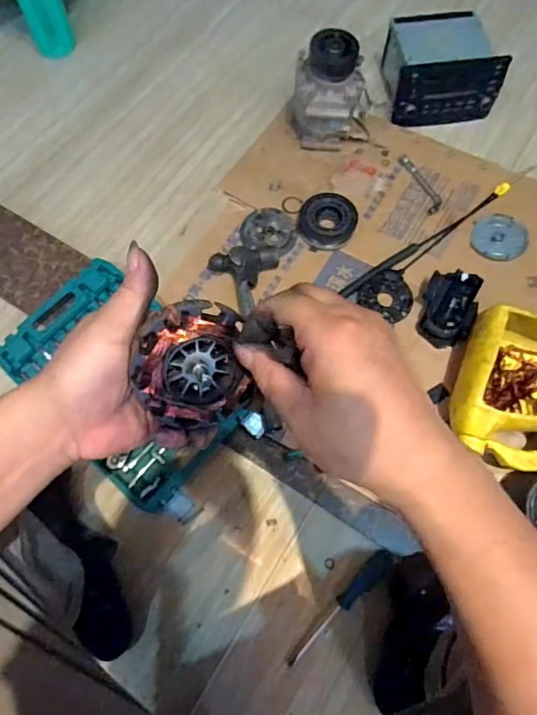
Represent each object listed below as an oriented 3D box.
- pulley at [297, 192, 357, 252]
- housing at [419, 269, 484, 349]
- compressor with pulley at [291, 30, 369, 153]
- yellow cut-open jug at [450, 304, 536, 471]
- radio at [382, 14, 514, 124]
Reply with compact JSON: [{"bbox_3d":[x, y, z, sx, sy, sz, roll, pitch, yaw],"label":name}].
[{"bbox_3d":[0.110,-0.251,0.916,0.108,0.038,0.098,-7,68,-3],"label":"pulley"},{"bbox_3d":[0.296,-0.080,0.820,0.080,0.060,0.121,17,69,7],"label":"housing"},{"bbox_3d":[0.112,-0.504,0.944,0.143,0.187,0.127,11,68,4],"label":"compressor with pulley"},{"bbox_3d":[0.378,0.051,0.744,0.181,0.106,0.225,22,70,9],"label":"yellow cut-open jug"},{"bbox_3d":[0.350,-0.594,1.016,0.201,0.120,0.201,0,67,1],"label":"radio"}]

